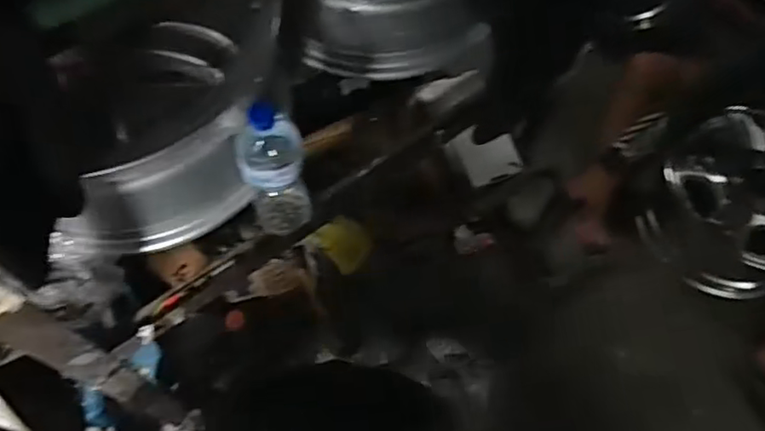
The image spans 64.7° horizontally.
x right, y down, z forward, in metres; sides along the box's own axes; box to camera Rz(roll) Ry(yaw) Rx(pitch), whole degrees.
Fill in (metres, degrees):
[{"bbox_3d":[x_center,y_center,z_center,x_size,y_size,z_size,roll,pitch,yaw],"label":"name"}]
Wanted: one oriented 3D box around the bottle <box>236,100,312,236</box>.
[{"bbox_3d":[-0.139,-0.055,0.786,0.075,0.256,0.065,-12,64,-8],"label":"bottle"}]

